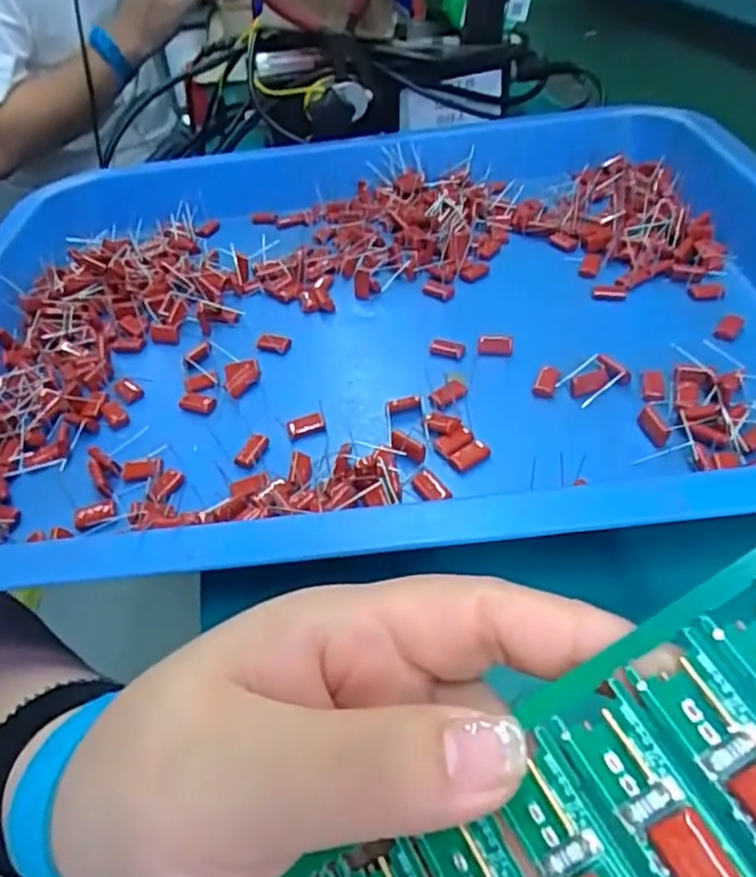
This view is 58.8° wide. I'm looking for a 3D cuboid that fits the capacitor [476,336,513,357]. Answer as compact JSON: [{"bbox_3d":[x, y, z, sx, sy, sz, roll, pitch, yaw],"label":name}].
[{"bbox_3d":[0.054,-0.043,0.307,0.016,0.006,0.007,6,43,13],"label":"capacitor"}]

